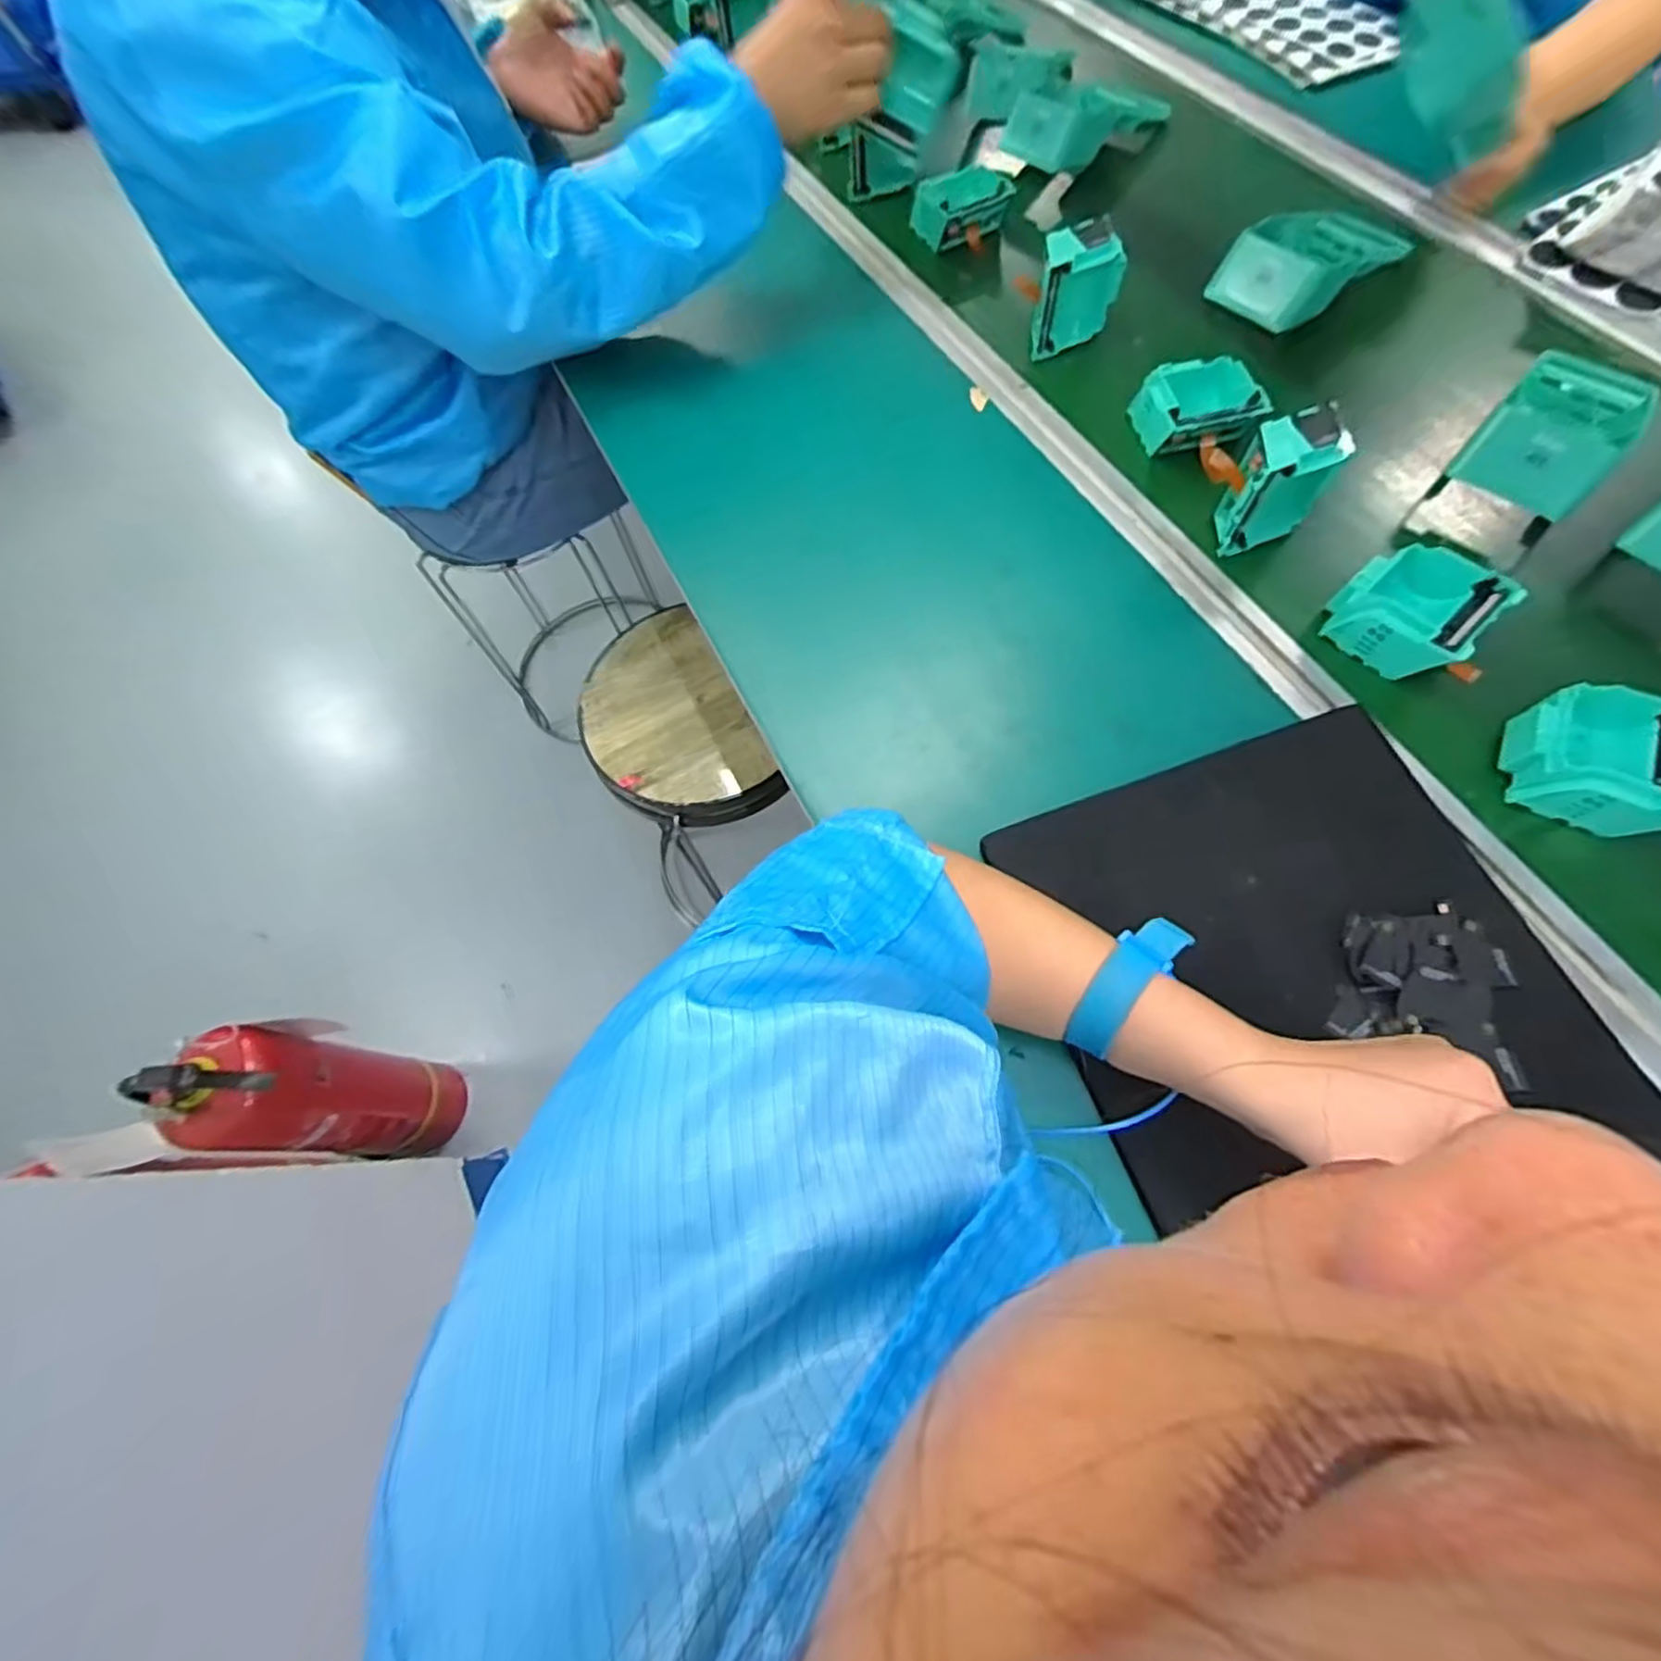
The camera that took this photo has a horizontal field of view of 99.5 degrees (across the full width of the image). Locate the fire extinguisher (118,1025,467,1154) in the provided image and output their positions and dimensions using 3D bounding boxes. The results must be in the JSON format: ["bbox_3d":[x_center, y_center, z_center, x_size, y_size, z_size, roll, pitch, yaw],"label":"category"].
[{"bbox_3d":[-0.667,0.361,0.952,0.156,0.486,0.138,1,68,3],"label":"fire extinguisher"}]

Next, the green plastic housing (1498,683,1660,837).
[{"bbox_3d":[0.448,-0.042,0.410,0.081,0.043,0.078,24,71,12],"label":"green plastic housing"}]

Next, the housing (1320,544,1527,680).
[{"bbox_3d":[0.380,-0.144,0.457,0.082,0.038,0.076,-39,71,-13],"label":"housing"}]

